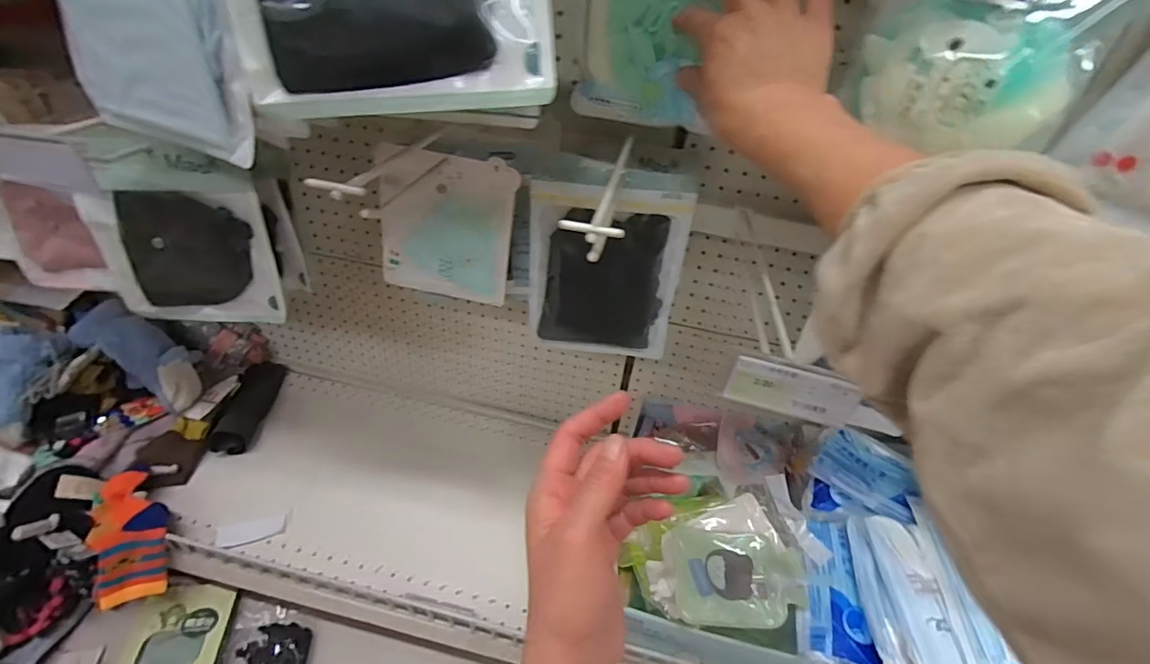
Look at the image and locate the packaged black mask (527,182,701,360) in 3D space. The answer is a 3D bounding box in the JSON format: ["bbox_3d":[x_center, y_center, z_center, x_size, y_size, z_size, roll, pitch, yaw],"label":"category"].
[{"bbox_3d":[0.036,-0.069,0.624,0.174,0.222,0.027,6,38,1],"label":"packaged black mask"}]

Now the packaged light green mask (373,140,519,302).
[{"bbox_3d":[-0.145,-0.116,0.589,0.147,0.166,0.019,11,33,-1],"label":"packaged light green mask"}]

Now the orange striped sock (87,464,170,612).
[{"bbox_3d":[-0.618,0.274,0.721,0.086,0.067,0.187,-13,75,-24],"label":"orange striped sock"}]

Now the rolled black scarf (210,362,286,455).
[{"bbox_3d":[-0.596,0.124,0.958,0.064,0.052,0.219,-1,39,-11],"label":"rolled black scarf"}]

